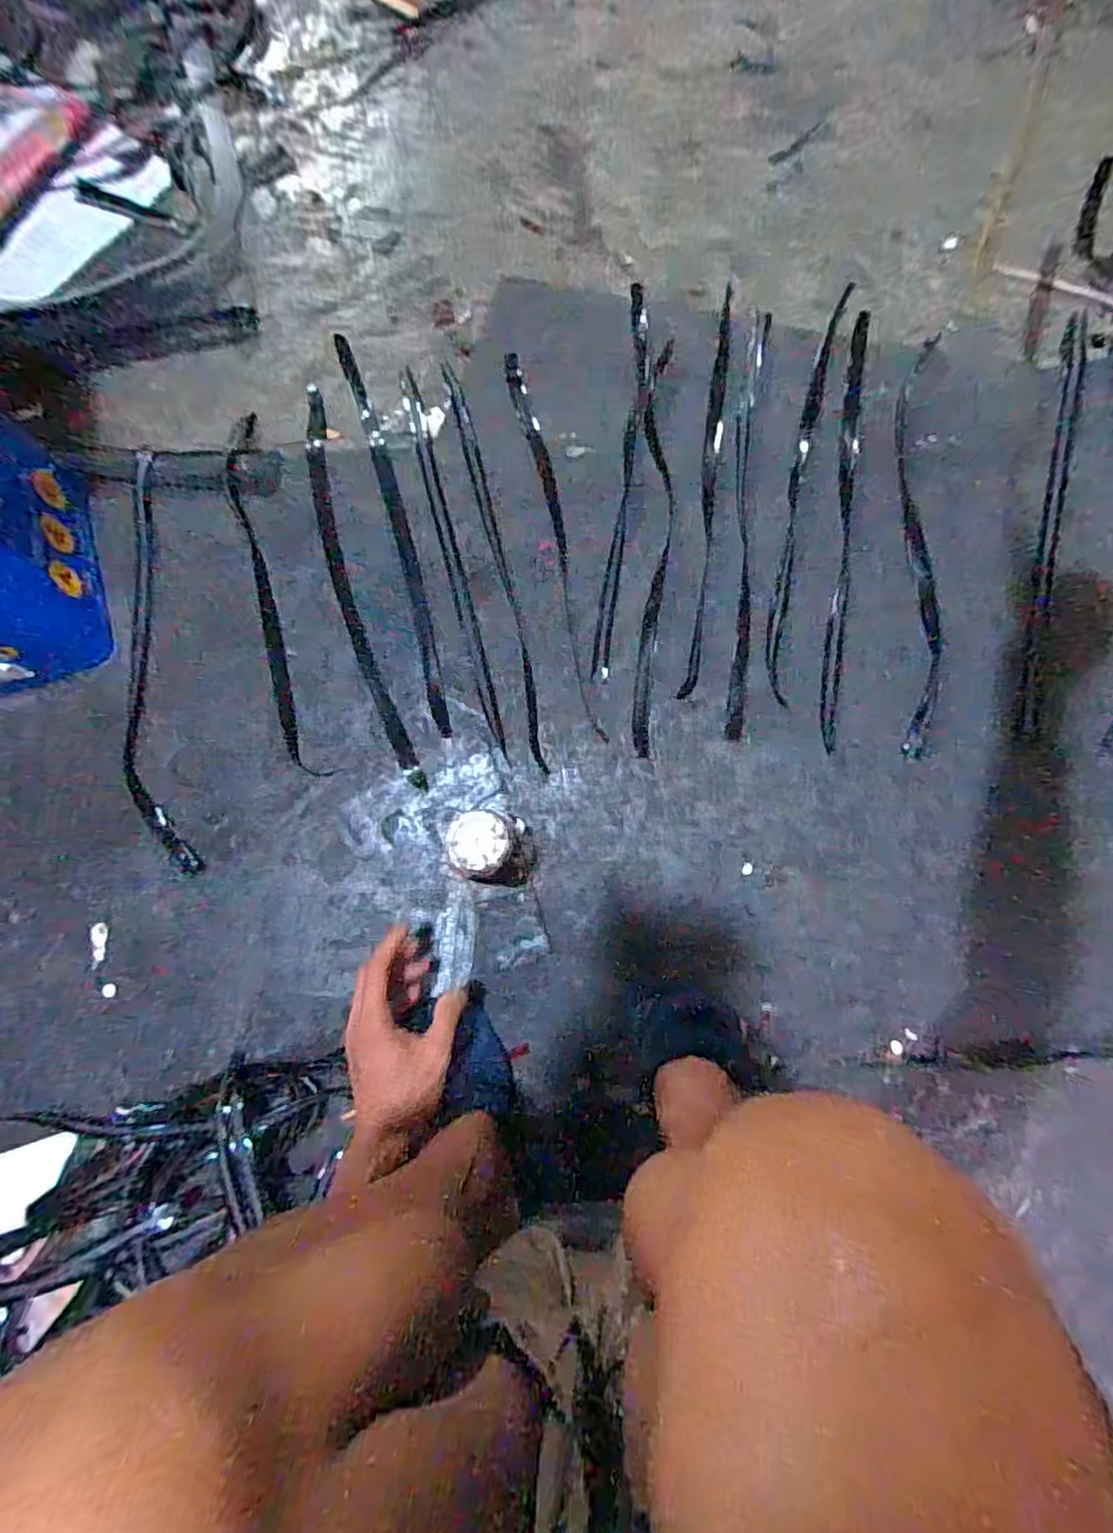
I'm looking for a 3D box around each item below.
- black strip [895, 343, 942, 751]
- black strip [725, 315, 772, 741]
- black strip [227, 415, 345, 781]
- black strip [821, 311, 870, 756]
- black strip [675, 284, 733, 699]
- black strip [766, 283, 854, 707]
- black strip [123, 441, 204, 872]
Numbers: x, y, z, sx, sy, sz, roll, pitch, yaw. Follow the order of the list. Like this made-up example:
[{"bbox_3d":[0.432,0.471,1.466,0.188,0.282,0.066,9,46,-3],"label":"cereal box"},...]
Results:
[{"bbox_3d":[0.371,-0.235,0.620,0.041,0.008,0.449,3,81,4],"label":"black strip"},{"bbox_3d":[0.200,-0.268,0.646,0.029,0.017,0.481,6,84,4],"label":"black strip"},{"bbox_3d":[-0.306,-0.187,0.646,0.047,0.020,0.418,-17,81,1],"label":"black strip"},{"bbox_3d":[0.298,-0.252,0.628,0.020,0.006,0.468,7,82,4],"label":"black strip"},{"bbox_3d":[0.164,-0.305,0.645,0.019,0.005,0.472,7,82,4],"label":"black strip"},{"bbox_3d":[0.255,-0.276,0.632,0.028,0.009,0.422,9,82,5],"label":"black strip"},{"bbox_3d":[-0.423,-0.110,0.622,0.062,0.012,0.444,-12,81,1],"label":"black strip"}]

